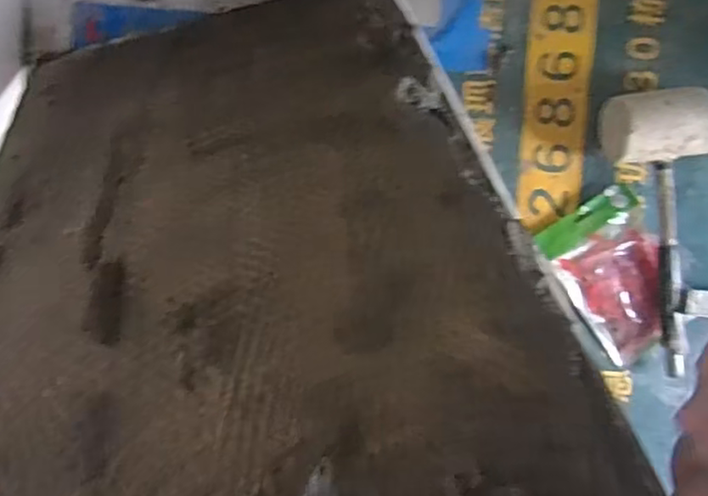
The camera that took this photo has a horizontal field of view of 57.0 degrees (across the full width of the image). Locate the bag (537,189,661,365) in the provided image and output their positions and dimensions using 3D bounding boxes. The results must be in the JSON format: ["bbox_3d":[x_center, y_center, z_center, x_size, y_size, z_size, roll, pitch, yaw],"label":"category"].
[{"bbox_3d":[0.276,0.031,0.692,0.103,0.025,0.167,-26,94,1],"label":"bag"}]

